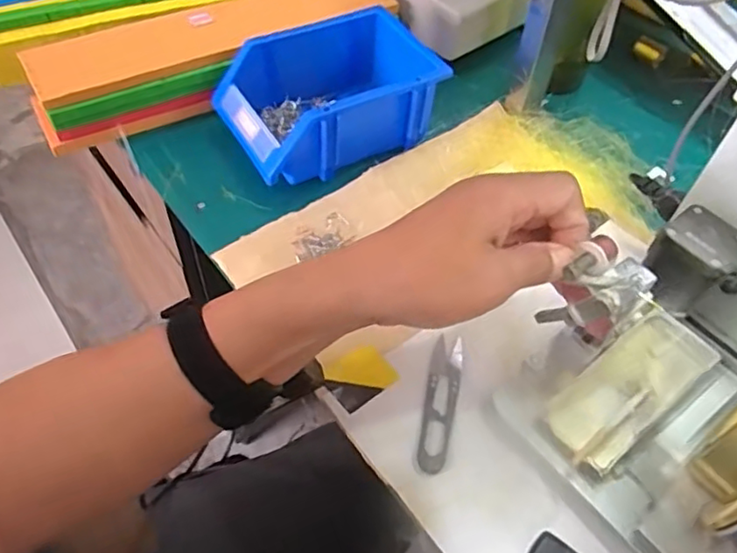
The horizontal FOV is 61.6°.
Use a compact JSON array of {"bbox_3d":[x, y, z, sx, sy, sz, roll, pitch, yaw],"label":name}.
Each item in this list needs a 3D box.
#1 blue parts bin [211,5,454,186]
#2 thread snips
[{"bbox_3d":[-0.034,-0.167,0.576,0.190,0.079,0.131,-22,58,-19],"label":"blue parts bin"},{"bbox_3d":[0.050,0.085,0.421,0.022,0.009,0.102,11,53,5],"label":"thread snips"}]

